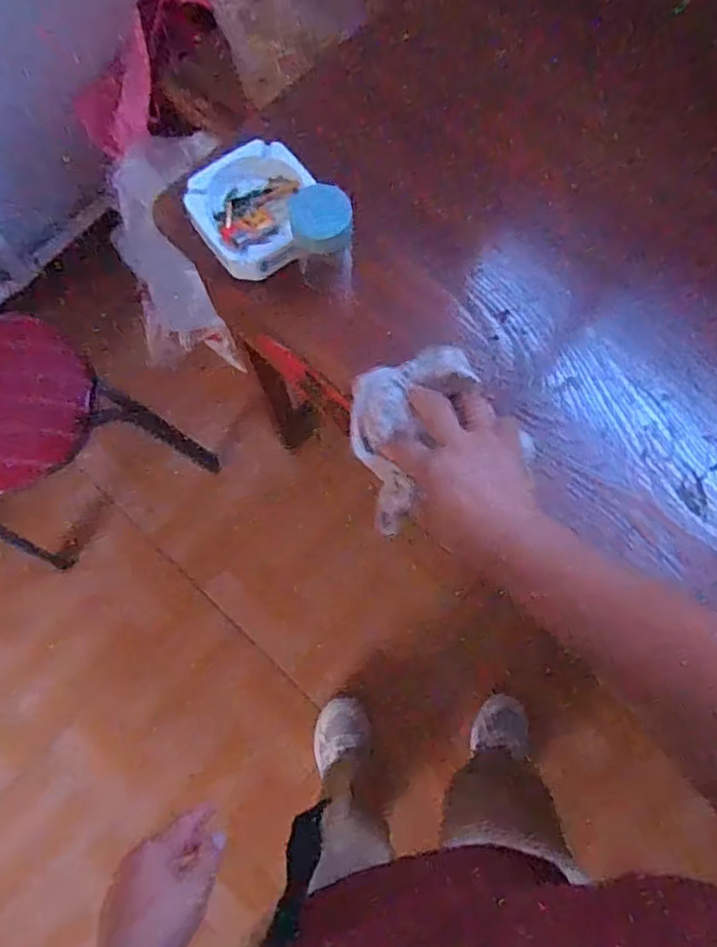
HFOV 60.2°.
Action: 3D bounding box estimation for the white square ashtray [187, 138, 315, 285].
[{"bbox_3d":[-0.089,-0.234,0.548,0.107,0.023,0.123,-29,77,-8],"label":"white square ashtray"}]

